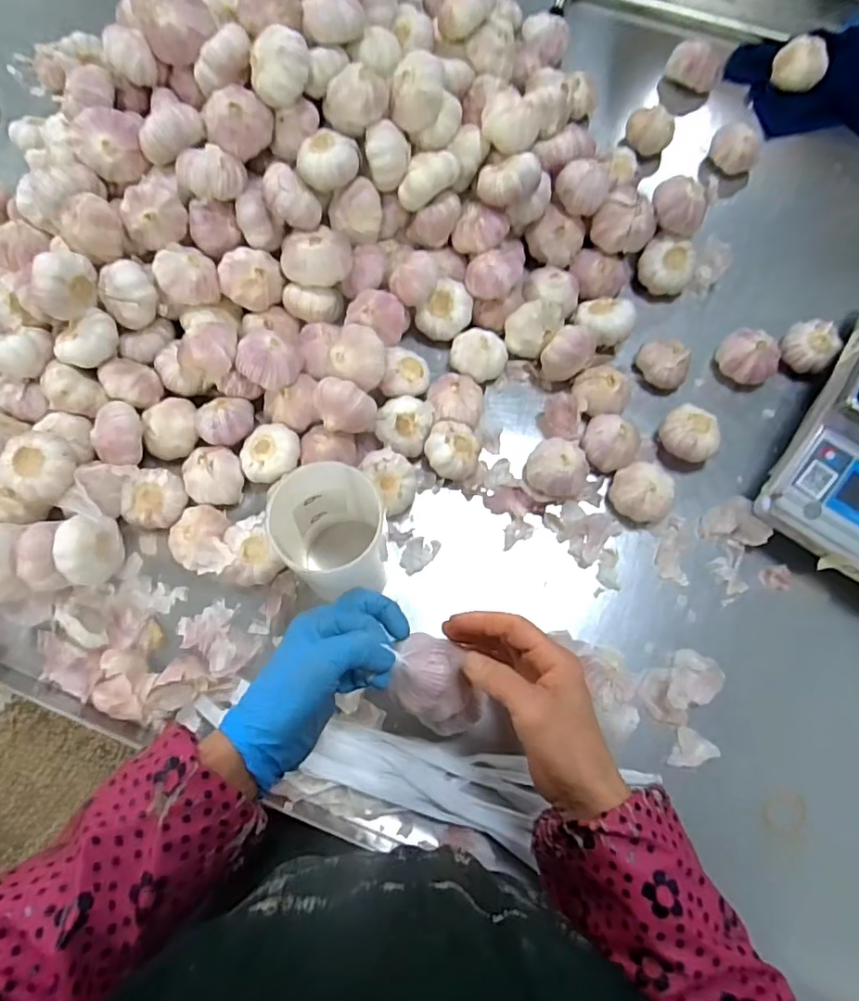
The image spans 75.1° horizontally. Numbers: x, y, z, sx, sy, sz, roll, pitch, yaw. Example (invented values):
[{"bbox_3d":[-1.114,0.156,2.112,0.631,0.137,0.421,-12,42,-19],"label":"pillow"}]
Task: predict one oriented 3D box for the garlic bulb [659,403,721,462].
[{"bbox_3d":[0.263,-0.066,0.569,0.057,0.042,0.056,1,73,-2],"label":"garlic bulb"}]

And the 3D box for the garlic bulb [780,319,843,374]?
[{"bbox_3d":[0.411,-0.168,0.607,0.049,0.042,0.051,1,73,-2],"label":"garlic bulb"}]

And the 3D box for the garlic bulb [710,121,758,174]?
[{"bbox_3d":[0.373,-0.429,0.682,0.051,0.035,0.049,1,73,-2],"label":"garlic bulb"}]

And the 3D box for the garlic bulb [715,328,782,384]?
[{"bbox_3d":[0.342,-0.155,0.600,0.051,0.040,0.061,-8,73,-4],"label":"garlic bulb"}]

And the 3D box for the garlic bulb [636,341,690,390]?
[{"bbox_3d":[0.247,-0.144,0.594,0.043,0.040,0.047,1,73,-2],"label":"garlic bulb"}]

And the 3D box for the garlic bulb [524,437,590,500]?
[{"bbox_3d":[0.126,-0.032,0.551,0.059,0.035,0.056,1,73,-2],"label":"garlic bulb"}]

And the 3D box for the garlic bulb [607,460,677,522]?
[{"bbox_3d":[0.206,-0.007,0.544,0.055,0.038,0.052,1,73,-2],"label":"garlic bulb"}]

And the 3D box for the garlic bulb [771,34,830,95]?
[{"bbox_3d":[0.474,-0.556,0.717,0.065,0.049,0.053,31,74,7],"label":"garlic bulb"}]

